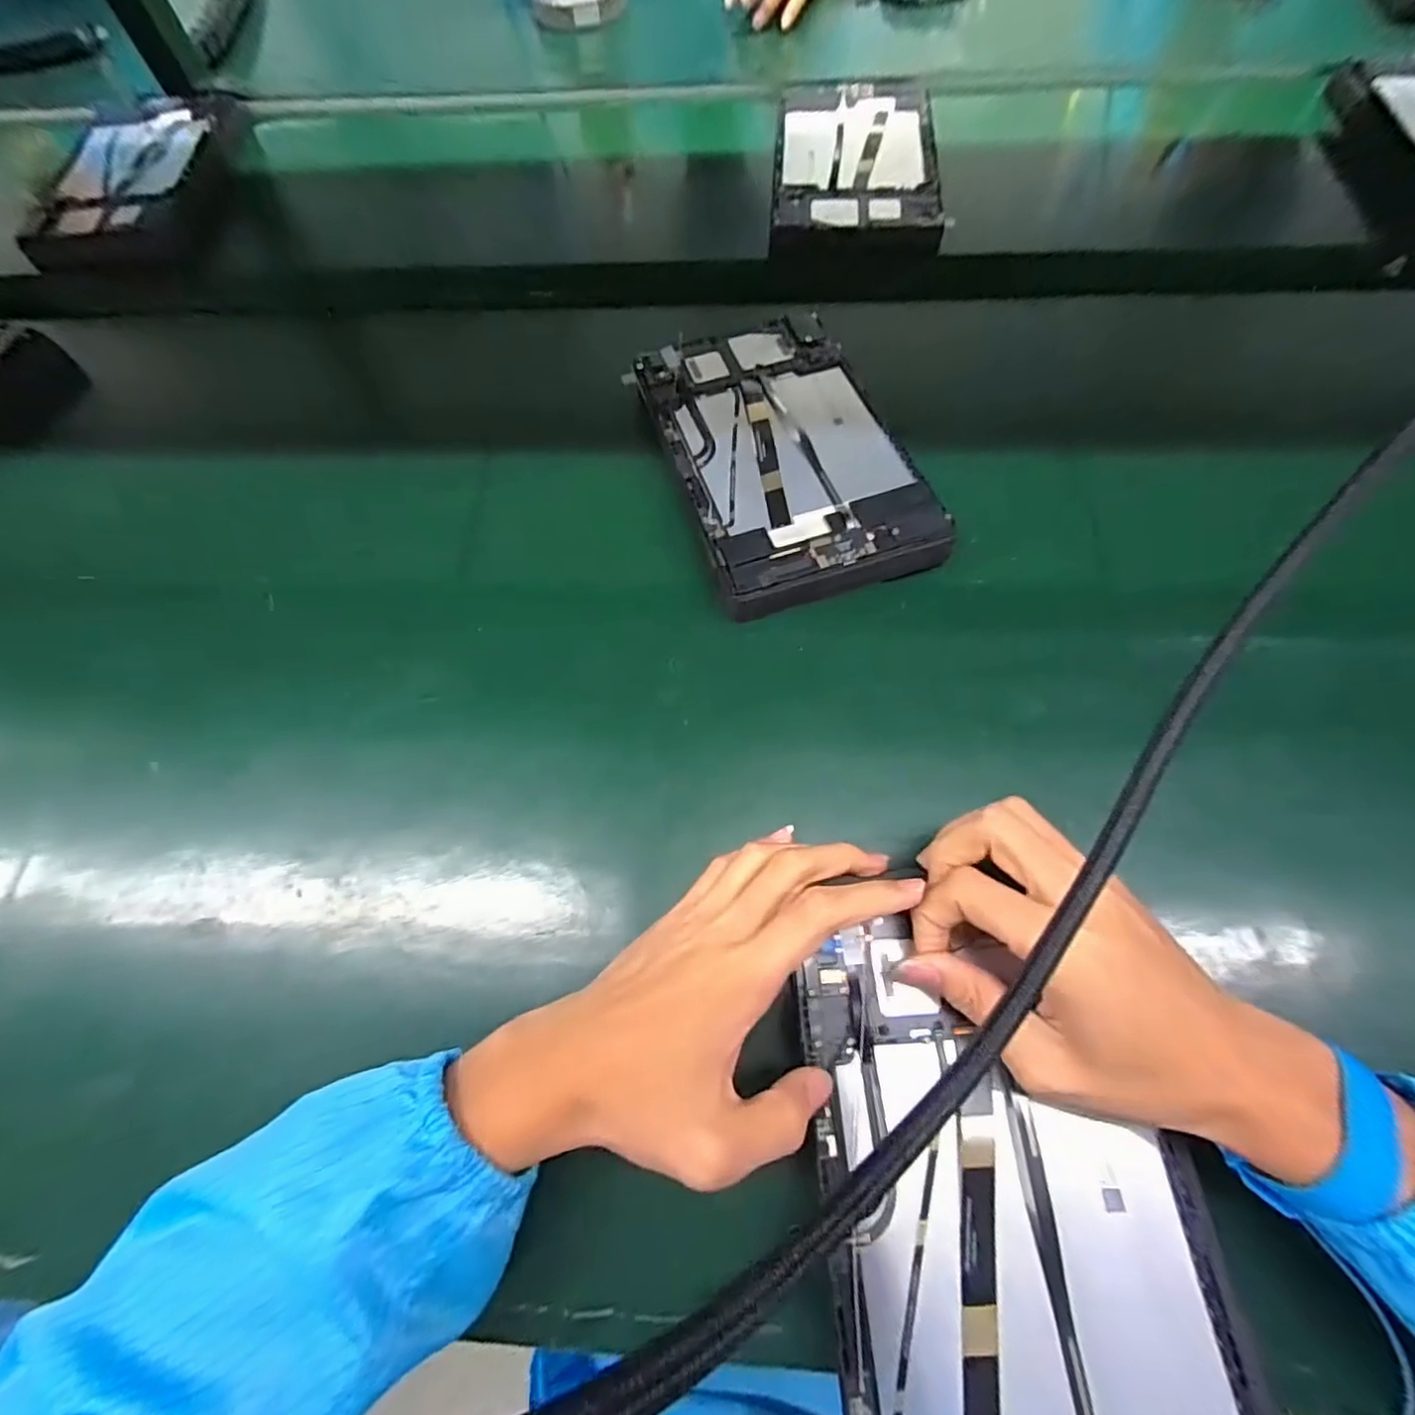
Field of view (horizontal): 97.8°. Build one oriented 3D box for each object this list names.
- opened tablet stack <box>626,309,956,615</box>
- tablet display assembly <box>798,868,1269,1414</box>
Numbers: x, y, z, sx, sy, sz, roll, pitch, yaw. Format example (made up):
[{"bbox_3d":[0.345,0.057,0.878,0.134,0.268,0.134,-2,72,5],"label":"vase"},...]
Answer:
[{"bbox_3d":[0.051,-0.185,0.442,0.151,0.026,0.246,-17,66,-6],"label":"opened tablet stack"},{"bbox_3d":[0.126,0.210,0.252,0.150,0.011,0.225,-4,66,0],"label":"tablet display assembly"}]

